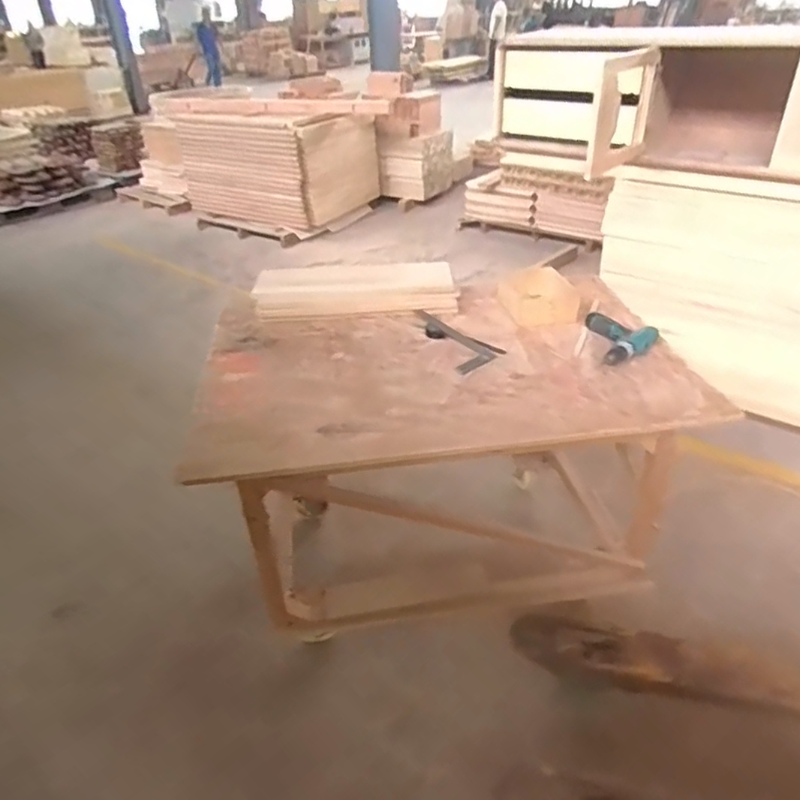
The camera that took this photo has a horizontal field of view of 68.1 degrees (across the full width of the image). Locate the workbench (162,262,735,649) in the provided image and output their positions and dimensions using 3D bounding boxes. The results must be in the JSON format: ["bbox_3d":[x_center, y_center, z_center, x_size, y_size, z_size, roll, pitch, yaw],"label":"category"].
[{"bbox_3d":[0.116,0.169,1.705,1.172,0.700,0.693,-7,34,-5],"label":"workbench"}]

